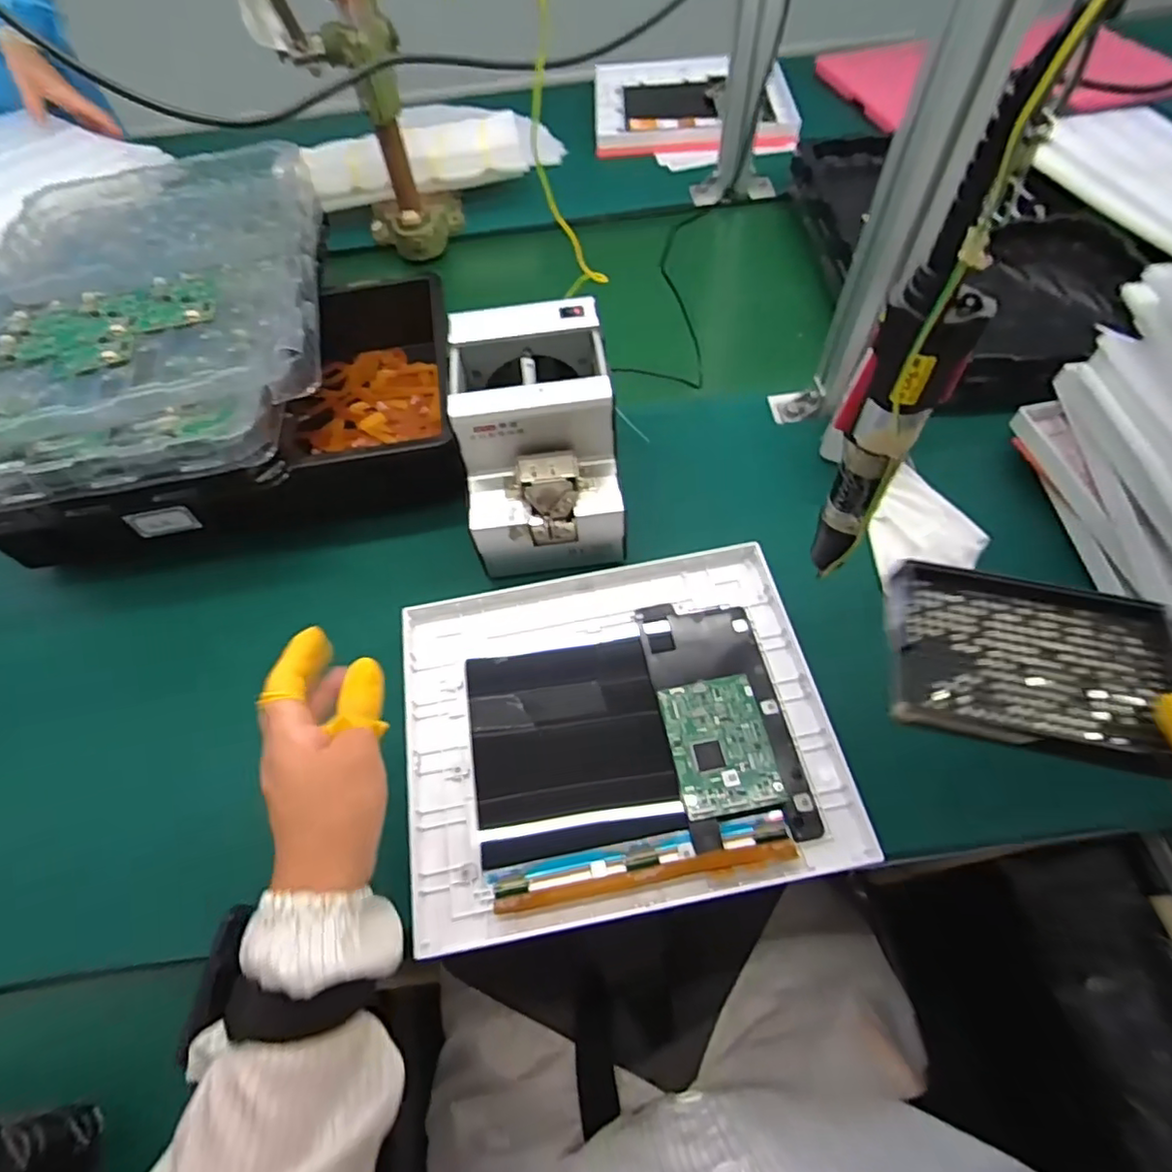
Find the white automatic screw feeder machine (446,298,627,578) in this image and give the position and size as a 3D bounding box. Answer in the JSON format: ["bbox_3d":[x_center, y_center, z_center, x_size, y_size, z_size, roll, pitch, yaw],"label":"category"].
[{"bbox_3d":[-0.039,-0.122,0.511,0.121,0.137,0.171,-7,59,0],"label":"white automatic screw feeder machine"}]

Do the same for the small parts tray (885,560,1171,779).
[{"bbox_3d":[0.229,0.038,0.310,0.137,0.018,0.093,12,61,11],"label":"small parts tray"}]

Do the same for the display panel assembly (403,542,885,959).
[{"bbox_3d":[0.019,0.103,0.451,0.300,0.024,0.252,-11,59,-2],"label":"display panel assembly"}]

